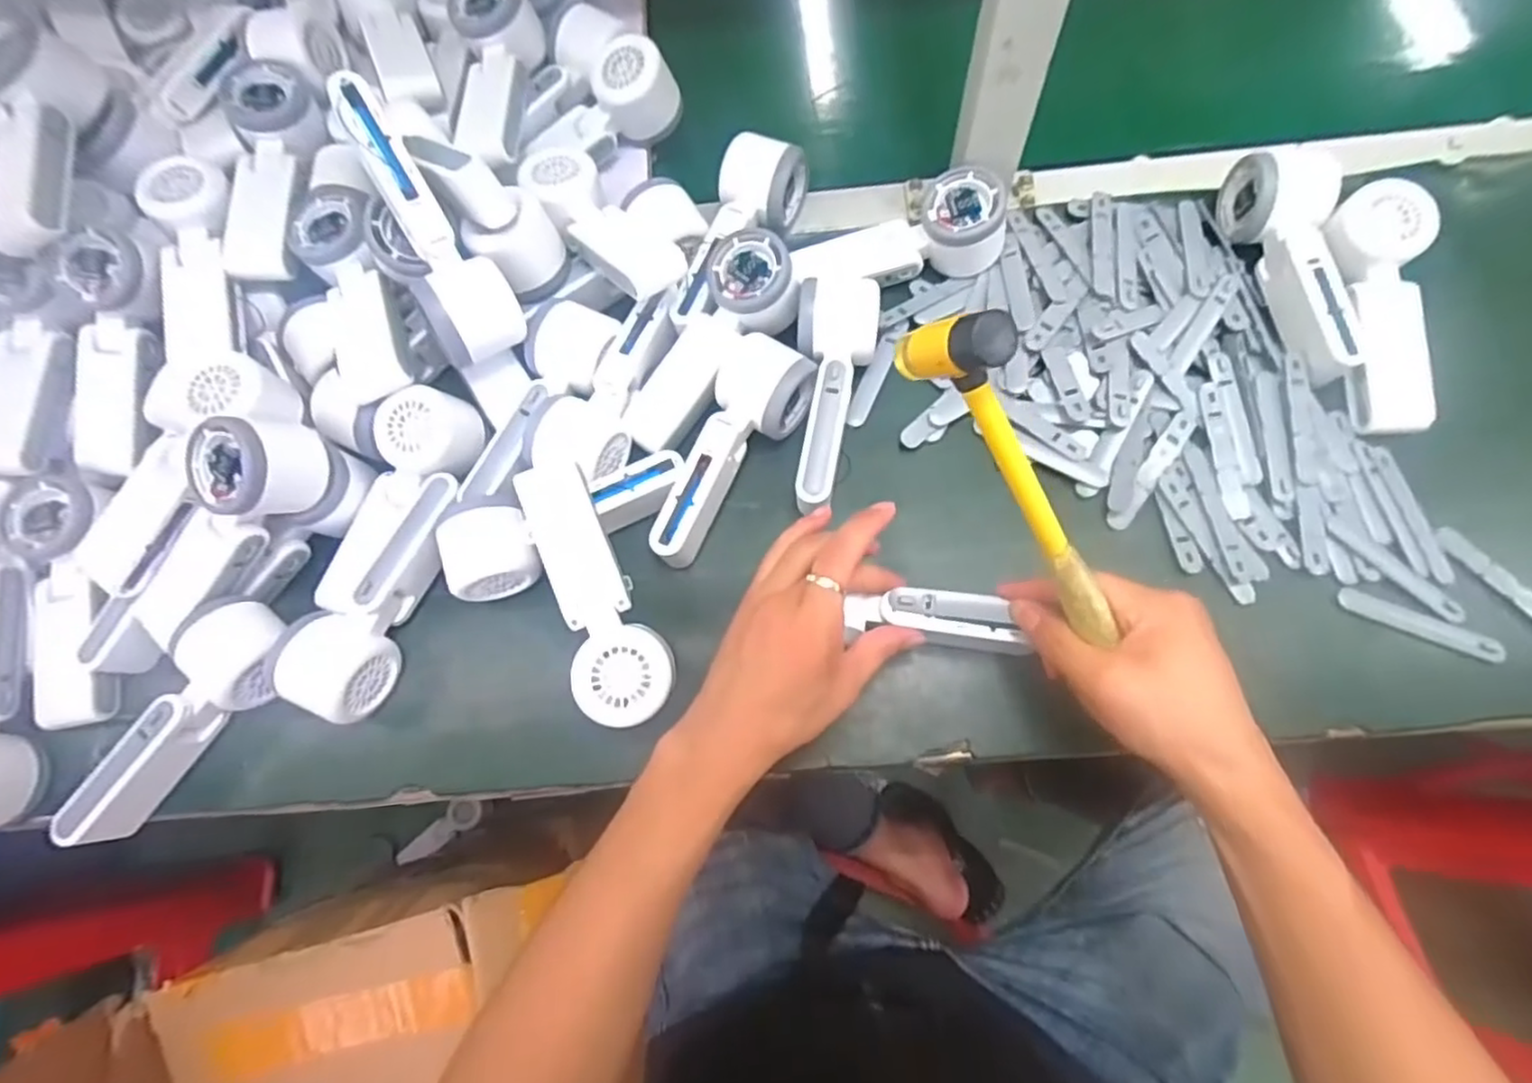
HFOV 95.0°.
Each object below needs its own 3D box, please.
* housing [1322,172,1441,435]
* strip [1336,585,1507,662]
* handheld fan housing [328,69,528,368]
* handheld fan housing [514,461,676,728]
[{"bbox_3d":[0.409,-0.156,0.467,0.055,0.045,0.162,2,76,1],"label":"housing"},{"bbox_3d":[0.404,0.050,0.432,0.090,0.006,0.016,23,75,11],"label":"strip"},{"bbox_3d":[-0.218,-0.197,0.444,0.046,0.060,0.163,-27,114,-6],"label":"handheld fan housing"},{"bbox_3d":[-0.108,0.032,0.429,0.058,0.039,0.165,-26,72,-5],"label":"handheld fan housing"}]

